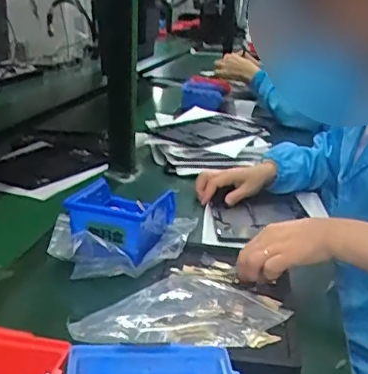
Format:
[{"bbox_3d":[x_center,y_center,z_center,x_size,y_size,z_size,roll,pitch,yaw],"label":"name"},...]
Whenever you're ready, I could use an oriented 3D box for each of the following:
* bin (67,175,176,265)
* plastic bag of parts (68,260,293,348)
[{"bbox_3d":[-0.083,0.040,0.773,0.103,0.064,0.138,7,17,19],"label":"bin"},{"bbox_3d":[-0.010,0.118,0.614,0.224,0.045,0.164,-3,17,-15],"label":"plastic bag of parts"}]

